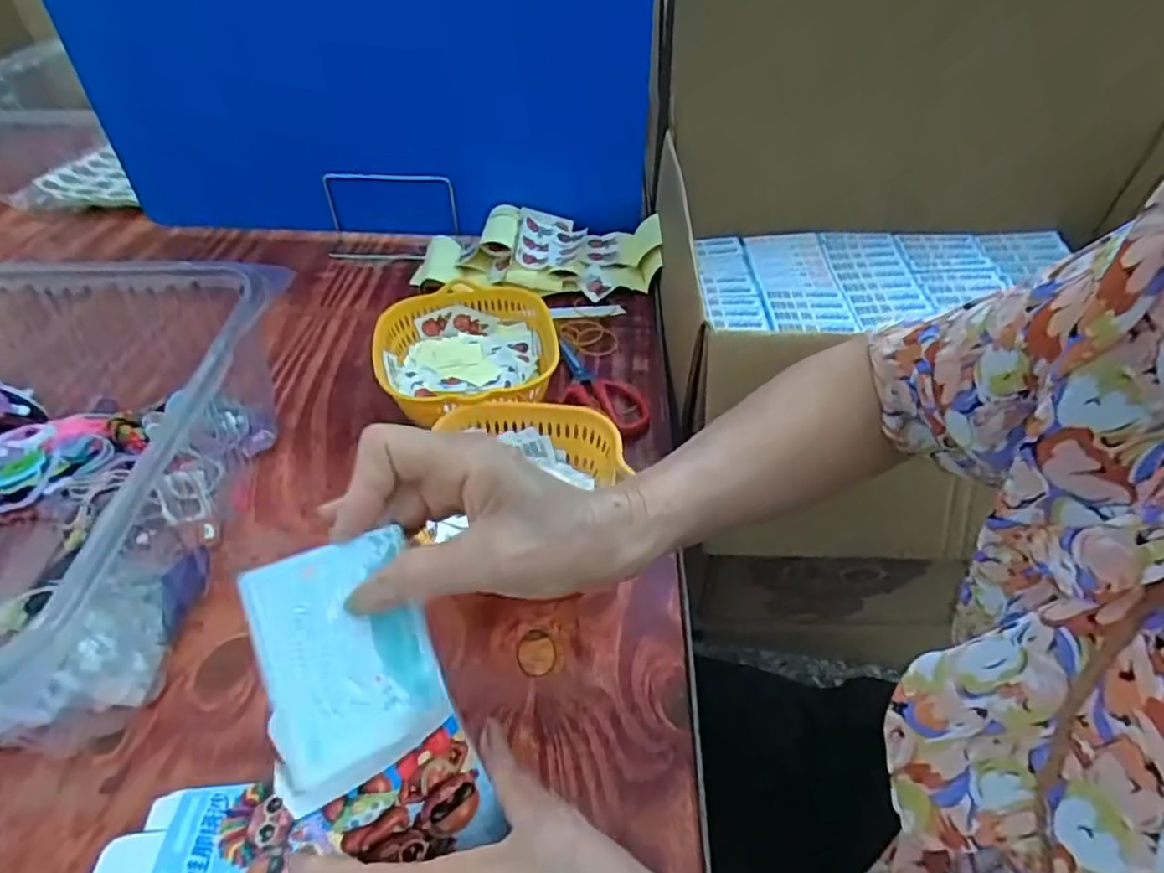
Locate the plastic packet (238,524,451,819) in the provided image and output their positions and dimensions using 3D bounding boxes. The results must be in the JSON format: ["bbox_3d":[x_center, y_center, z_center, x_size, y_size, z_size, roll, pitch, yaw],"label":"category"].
[{"bbox_3d":[-0.092,0.089,0.255,0.064,0.094,0.004,-17,12,-33],"label":"plastic packet"}]

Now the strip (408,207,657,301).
[{"bbox_3d":[-0.049,-0.195,0.697,0.265,0.053,0.114,-2,44,-3],"label":"strip"}]

